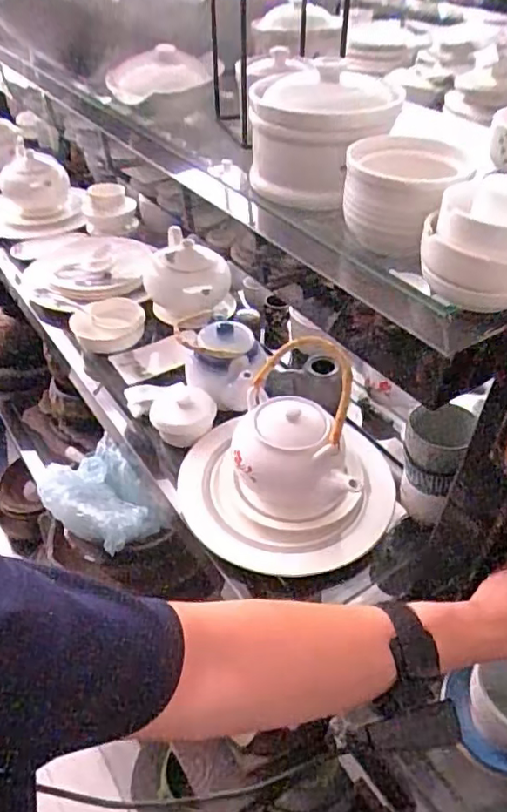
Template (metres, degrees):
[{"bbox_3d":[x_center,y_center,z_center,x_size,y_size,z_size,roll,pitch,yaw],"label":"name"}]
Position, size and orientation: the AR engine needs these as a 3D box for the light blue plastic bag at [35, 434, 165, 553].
[{"bbox_3d":[-0.224,0.132,0.845,0.139,0.069,0.200,-30,50,-29],"label":"light blue plastic bag"}]

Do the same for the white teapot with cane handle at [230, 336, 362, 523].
[{"bbox_3d":[0.044,0.033,0.672,0.136,0.149,0.146,0,42,0],"label":"white teapot with cane handle"}]

